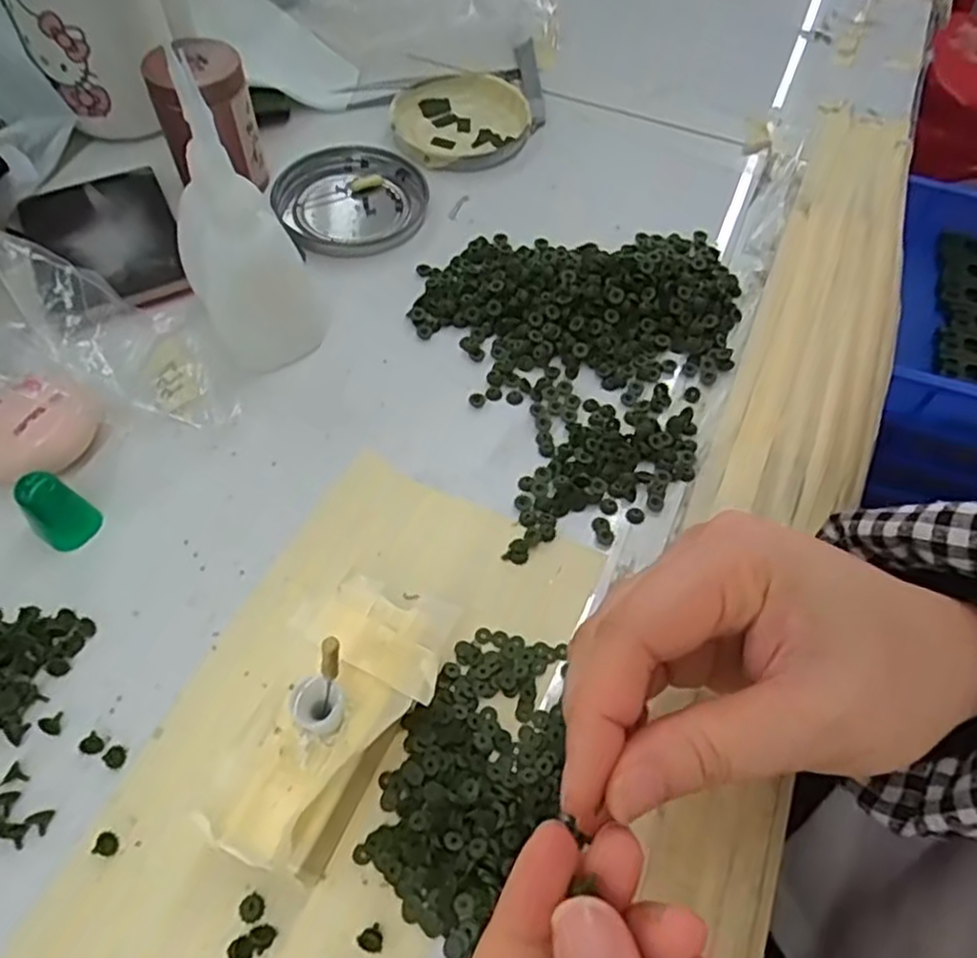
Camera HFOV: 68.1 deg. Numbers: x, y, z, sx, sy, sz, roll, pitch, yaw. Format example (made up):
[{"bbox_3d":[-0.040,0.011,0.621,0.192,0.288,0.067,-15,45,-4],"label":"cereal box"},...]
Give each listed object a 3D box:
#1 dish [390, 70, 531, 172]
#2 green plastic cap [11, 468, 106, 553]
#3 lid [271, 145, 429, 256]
[{"bbox_3d":[-0.016,-0.208,0.419,0.077,0.009,0.079,1,58,-2],"label":"dish"},{"bbox_3d":[-0.158,0.012,0.265,0.017,0.028,0.018,1,58,-2],"label":"green plastic cap"},{"bbox_3d":[-0.071,-0.149,0.384,0.076,0.011,0.075,1,58,-2],"label":"lid"}]

